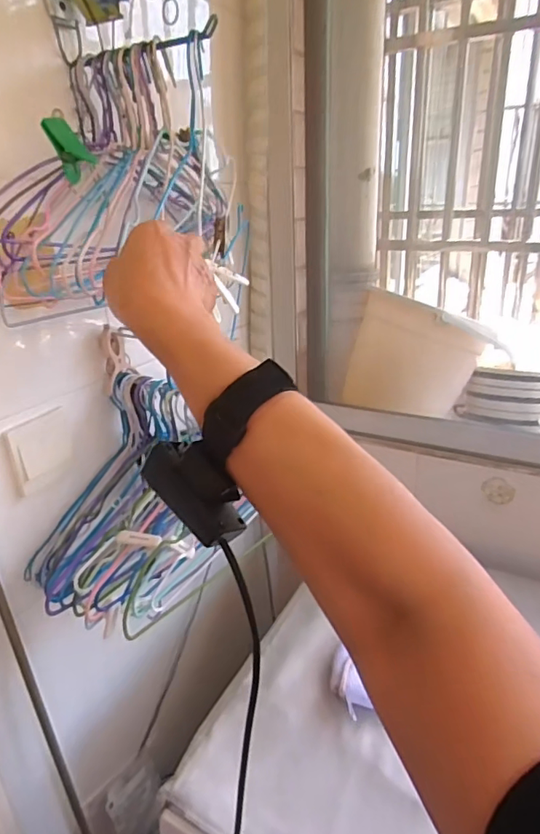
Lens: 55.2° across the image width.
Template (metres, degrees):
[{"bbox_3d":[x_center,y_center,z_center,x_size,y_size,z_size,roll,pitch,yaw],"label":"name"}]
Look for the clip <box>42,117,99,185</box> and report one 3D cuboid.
[{"bbox_3d":[-0.186,-0.250,0.484,0.041,0.051,0.026,-8,23,-15],"label":"clip"}]

